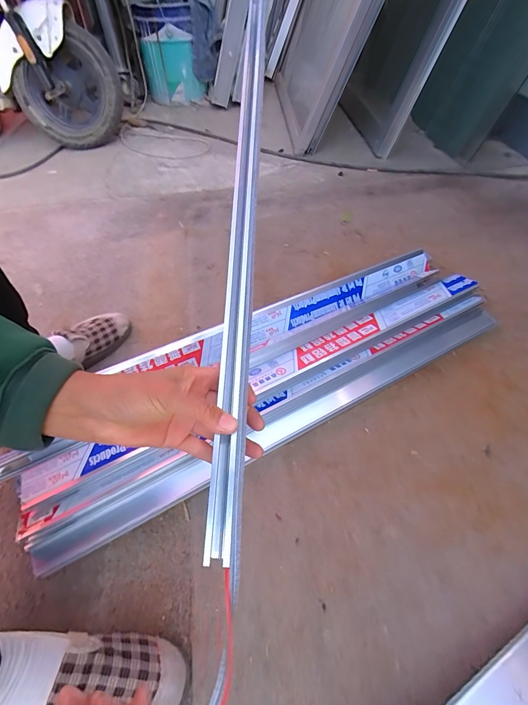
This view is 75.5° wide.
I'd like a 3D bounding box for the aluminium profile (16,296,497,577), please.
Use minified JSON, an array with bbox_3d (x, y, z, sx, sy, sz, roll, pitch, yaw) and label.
[{"bbox_3d":[0.056,0.082,0.547,0.808,0.067,0.077,-25,55,-15],"label":"aluminium profile"}]

